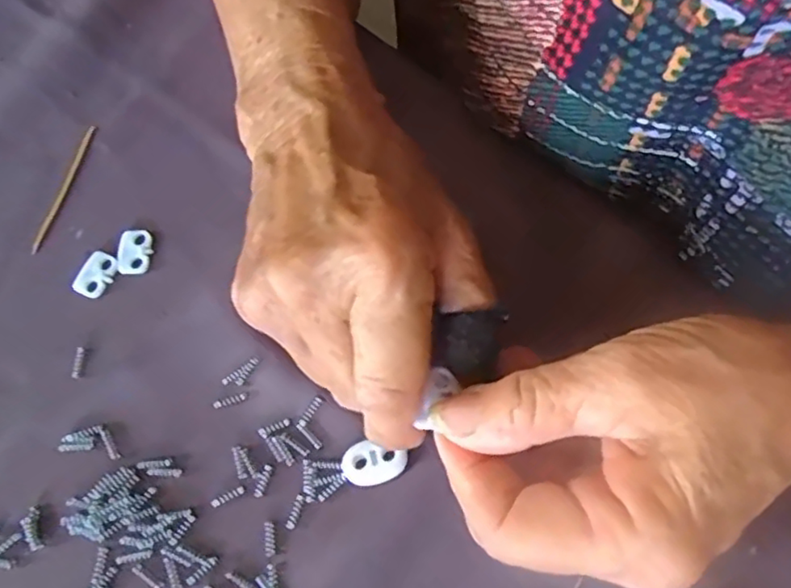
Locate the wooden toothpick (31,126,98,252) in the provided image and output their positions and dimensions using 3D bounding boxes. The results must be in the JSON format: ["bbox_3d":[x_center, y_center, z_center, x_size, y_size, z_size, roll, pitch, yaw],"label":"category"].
[{"bbox_3d":[-0.139,-0.045,0.260,0.004,0.004,0.059,15,72,8],"label":"wooden toothpick"}]

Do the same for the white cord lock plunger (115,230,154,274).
[{"bbox_3d":[-0.105,-0.017,0.250,0.014,0.004,0.018,-7,71,0],"label":"white cord lock plunger"}]

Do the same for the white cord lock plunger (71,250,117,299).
[{"bbox_3d":[-0.120,-0.008,0.247,0.013,0.004,0.018,27,74,11],"label":"white cord lock plunger"}]

